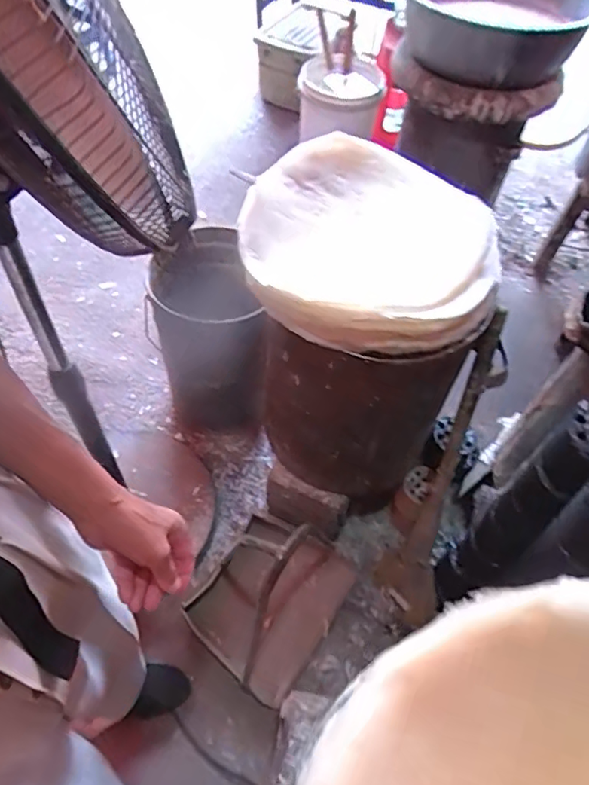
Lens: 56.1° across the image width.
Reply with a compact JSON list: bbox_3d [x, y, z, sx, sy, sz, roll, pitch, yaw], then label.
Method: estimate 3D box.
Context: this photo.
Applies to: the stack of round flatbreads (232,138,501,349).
[{"bbox_3d":[0.115,-0.232,0.835,0.370,0.082,0.374,3,56,-2],"label":"stack of round flatbreads"}]

